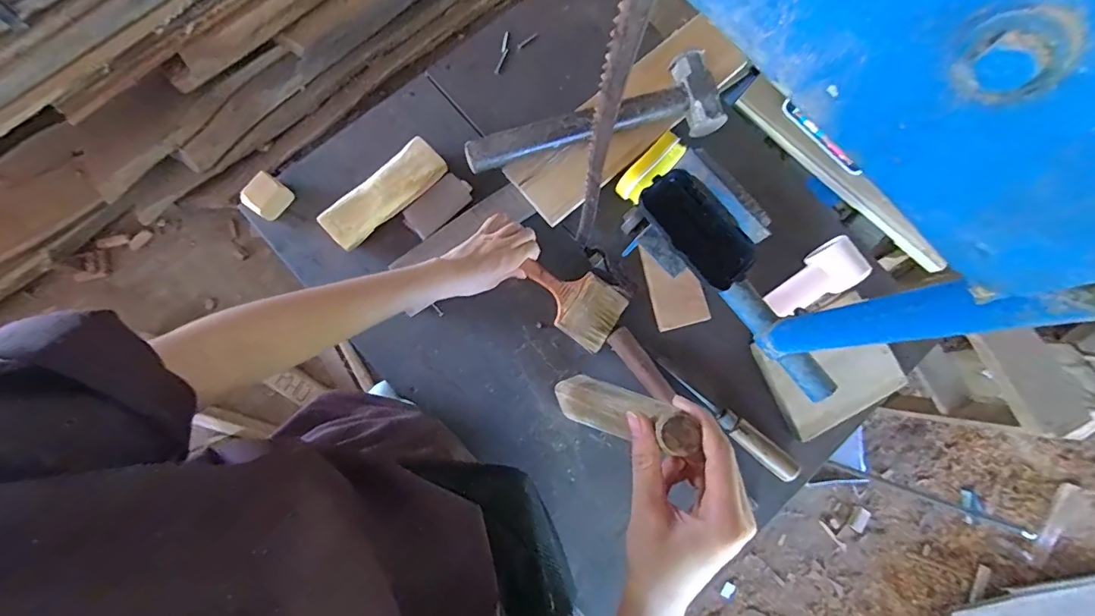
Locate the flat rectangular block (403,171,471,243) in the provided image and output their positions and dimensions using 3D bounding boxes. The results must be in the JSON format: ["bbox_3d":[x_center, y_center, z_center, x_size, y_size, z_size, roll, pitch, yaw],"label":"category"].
[{"bbox_3d":[-0.152,-0.143,0.663,0.098,0.008,0.051,-42,86,-9],"label":"flat rectangular block"}]

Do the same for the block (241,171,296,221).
[{"bbox_3d":[-0.373,-0.147,0.632,0.033,0.044,0.050,36,80,2],"label":"block"}]

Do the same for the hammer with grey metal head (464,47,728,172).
[{"bbox_3d":[0.060,-0.258,0.660,0.355,0.054,0.109,-16,83,-7],"label":"hammer with grey metal head"}]

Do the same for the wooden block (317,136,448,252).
[{"bbox_3d":[-0.219,-0.155,0.635,0.174,0.034,0.053,-44,87,-10],"label":"wooden block"}]

